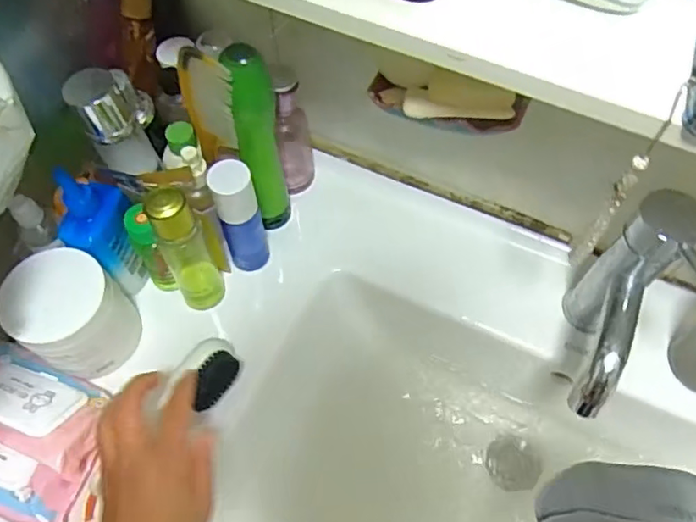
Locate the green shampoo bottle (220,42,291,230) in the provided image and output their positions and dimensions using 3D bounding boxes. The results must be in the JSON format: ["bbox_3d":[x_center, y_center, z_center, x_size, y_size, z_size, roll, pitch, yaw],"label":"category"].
[{"bbox_3d":[-0.082,-0.106,0.558,0.042,0.218,0.037,-16,63,-9],"label":"green shampoo bottle"}]

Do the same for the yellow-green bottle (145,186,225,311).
[{"bbox_3d":[-0.149,-0.006,0.540,0.039,0.156,0.039,-25,65,-14],"label":"yellow-green bottle"}]

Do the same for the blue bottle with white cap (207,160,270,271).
[{"bbox_3d":[-0.103,-0.041,0.565,0.038,0.145,0.033,-16,63,-9],"label":"blue bottle with white cap"}]

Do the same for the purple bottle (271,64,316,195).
[{"bbox_3d":[-0.056,-0.131,0.614,0.035,0.155,0.040,-4,62,-3],"label":"purple bottle"}]

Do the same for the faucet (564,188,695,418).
[{"bbox_3d":[0.238,0.051,0.484,0.077,0.170,0.157,14,62,7],"label":"faucet"}]

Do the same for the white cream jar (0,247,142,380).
[{"bbox_3d":[-0.252,0.049,0.540,0.084,0.107,0.089,0,61,0],"label":"white cream jar"}]

